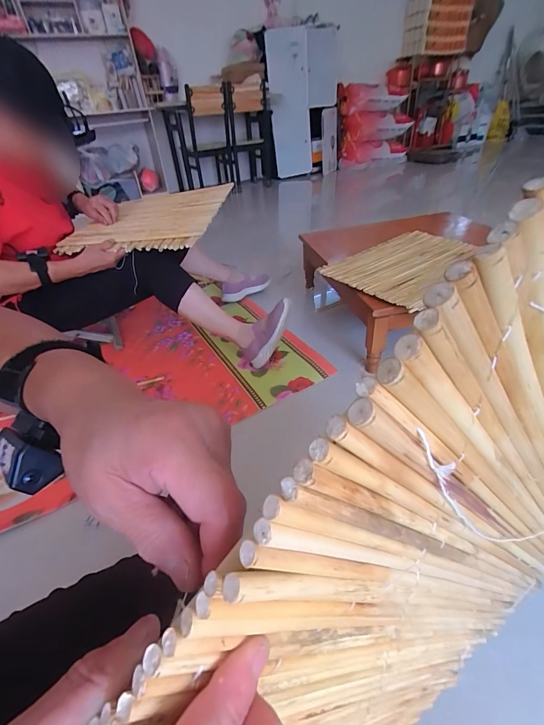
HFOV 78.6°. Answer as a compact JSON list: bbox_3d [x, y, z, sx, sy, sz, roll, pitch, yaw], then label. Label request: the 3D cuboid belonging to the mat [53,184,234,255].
[{"bbox_3d":[-0.388,-0.463,1.051,0.431,0.030,0.424,2,49,13],"label":"mat"}]

